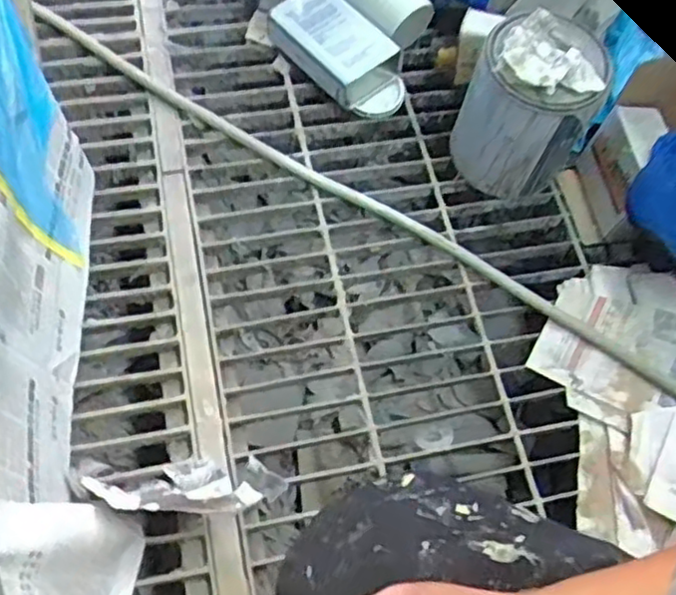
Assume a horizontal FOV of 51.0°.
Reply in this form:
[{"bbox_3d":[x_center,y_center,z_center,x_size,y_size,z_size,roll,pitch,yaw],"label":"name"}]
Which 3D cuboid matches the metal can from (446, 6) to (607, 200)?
[{"bbox_3d":[0.245,-0.258,0.973,0.179,0.242,0.158,32,68,11],"label":"metal can"}]

